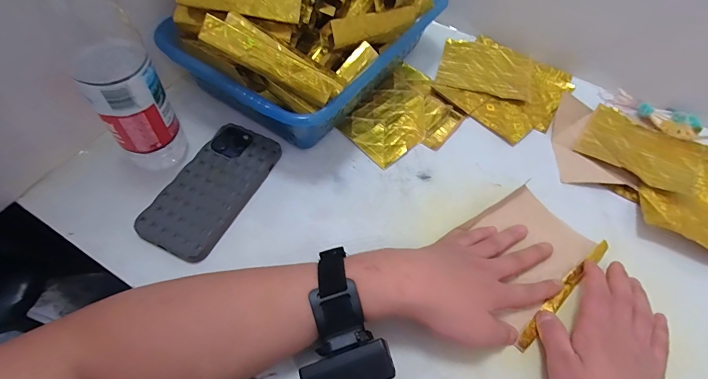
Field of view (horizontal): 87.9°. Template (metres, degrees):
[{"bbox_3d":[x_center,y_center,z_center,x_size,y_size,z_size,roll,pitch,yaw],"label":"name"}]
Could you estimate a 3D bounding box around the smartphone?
[{"bbox_3d":[-0.151,-0.002,0.398,0.078,0.017,0.159,23,59,11],"label":"smartphone"}]

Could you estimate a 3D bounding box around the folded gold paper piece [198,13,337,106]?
[{"bbox_3d":[-0.081,-0.123,0.357,0.131,0.025,0.032,25,57,-14],"label":"folded gold paper piece"}]

